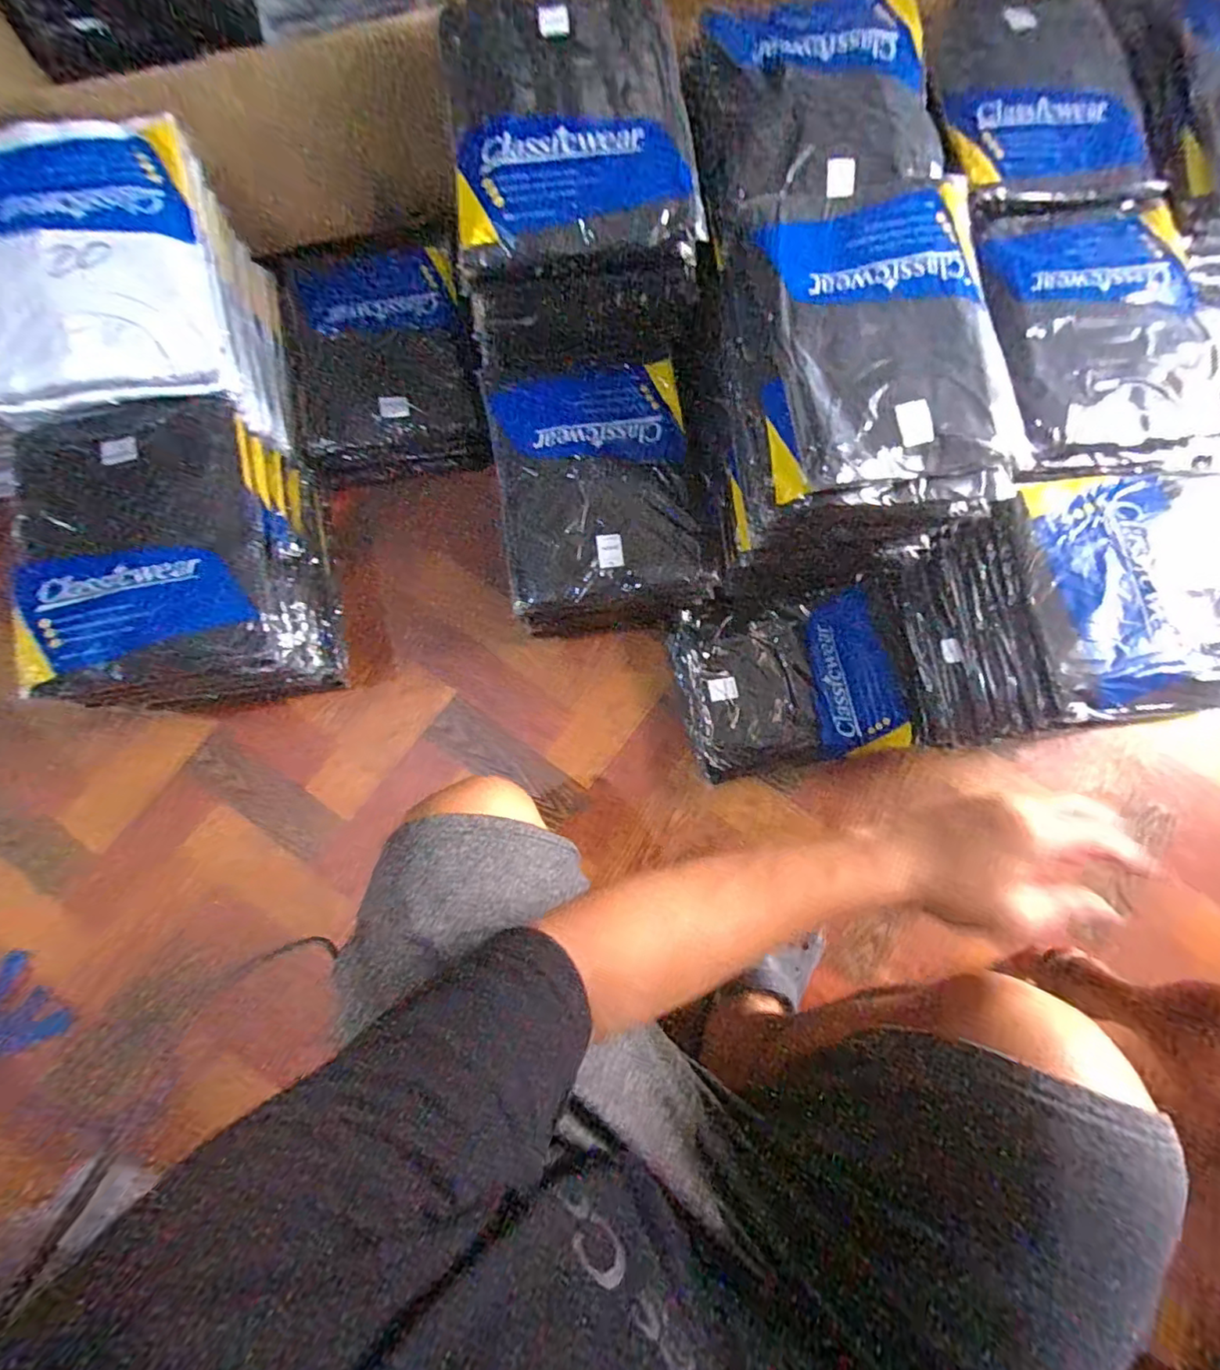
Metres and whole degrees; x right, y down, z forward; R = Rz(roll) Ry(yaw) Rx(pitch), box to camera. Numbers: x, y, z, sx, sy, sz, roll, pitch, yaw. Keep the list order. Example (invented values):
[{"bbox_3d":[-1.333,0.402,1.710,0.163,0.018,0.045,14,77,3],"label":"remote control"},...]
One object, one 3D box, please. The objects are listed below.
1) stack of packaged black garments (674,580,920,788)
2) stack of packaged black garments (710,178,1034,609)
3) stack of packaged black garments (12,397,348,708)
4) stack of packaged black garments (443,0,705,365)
[{"bbox_3d":[0.223,-0.001,0.739,0.262,0.064,0.195,-10,80,-3],"label":"stack of packaged black garments"},{"bbox_3d":[0.236,-0.273,0.626,0.229,0.249,0.350,-4,80,-2],"label":"stack of packaged black garments"},{"bbox_3d":[-0.457,-0.122,0.662,0.219,0.221,0.279,-12,80,-4],"label":"stack of packaged black garments"},{"bbox_3d":[-0.038,-0.541,0.596,0.215,0.141,0.343,-5,80,-2],"label":"stack of packaged black garments"}]

